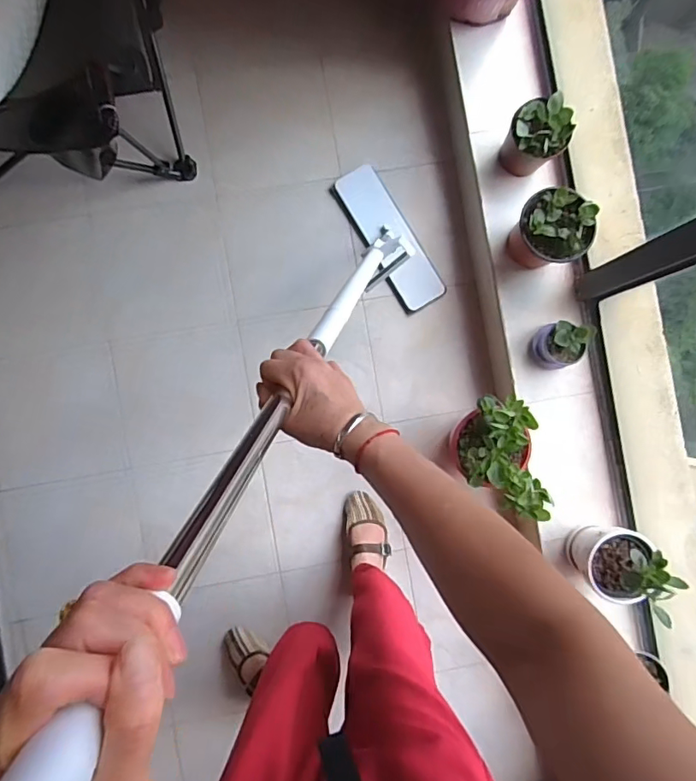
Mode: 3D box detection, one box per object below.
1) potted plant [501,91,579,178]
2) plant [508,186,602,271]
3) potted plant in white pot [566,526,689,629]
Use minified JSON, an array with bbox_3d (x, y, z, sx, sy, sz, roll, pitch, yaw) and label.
[{"bbox_3d":[0.378,-0.512,1.041,0.113,0.127,0.115,0,89,-3],"label":"potted plant"},{"bbox_3d":[0.401,-0.318,1.027,0.123,0.160,0.137,-26,90,-3],"label":"plant"},{"bbox_3d":[0.521,0.333,0.982,0.117,0.220,0.128,0,89,-3],"label":"potted plant in white pot"}]

